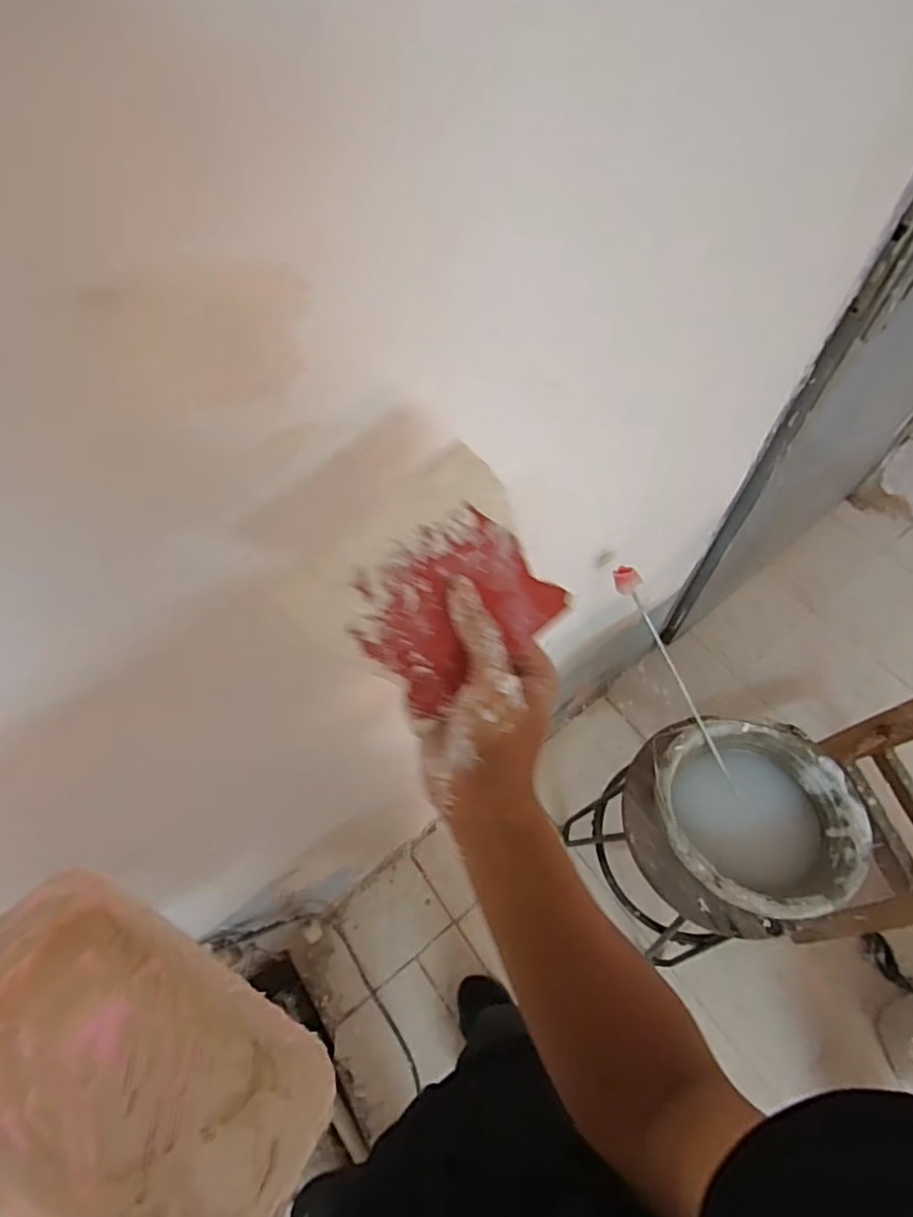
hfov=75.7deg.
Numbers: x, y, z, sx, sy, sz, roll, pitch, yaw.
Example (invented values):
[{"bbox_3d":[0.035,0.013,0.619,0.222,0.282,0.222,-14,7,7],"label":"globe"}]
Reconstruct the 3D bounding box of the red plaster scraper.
[{"bbox_3d":[-0.003,-0.003,0.300,0.094,0.005,0.077,-37,88,-7],"label":"red plaster scraper"}]

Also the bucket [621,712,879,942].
[{"bbox_3d":[0.388,0.310,0.831,0.253,0.209,0.229,11,55,8],"label":"bucket"}]

